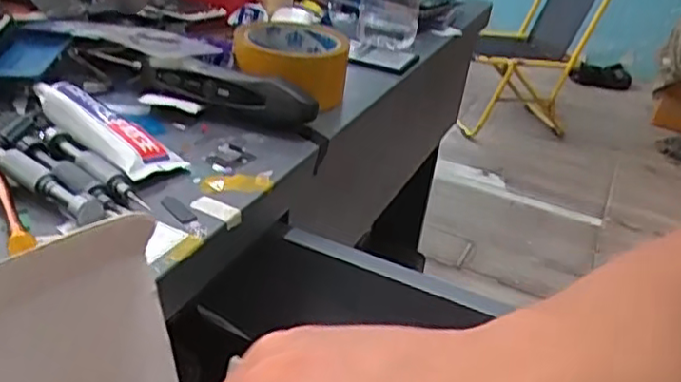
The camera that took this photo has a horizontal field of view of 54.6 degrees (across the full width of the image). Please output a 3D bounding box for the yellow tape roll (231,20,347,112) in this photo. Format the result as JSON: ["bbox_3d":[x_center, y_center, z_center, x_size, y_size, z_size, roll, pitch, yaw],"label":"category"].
[{"bbox_3d":[-0.045,-0.109,0.572,0.102,0.048,0.119,24,33,28],"label":"yellow tape roll"}]

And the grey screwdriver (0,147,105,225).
[{"bbox_3d":[-0.175,-0.008,0.382,0.106,0.013,0.015,24,32,27],"label":"grey screwdriver"}]

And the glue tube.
[{"bbox_3d":[-0.164,-0.048,0.447,0.135,0.024,0.040,27,34,32],"label":"glue tube"}]

